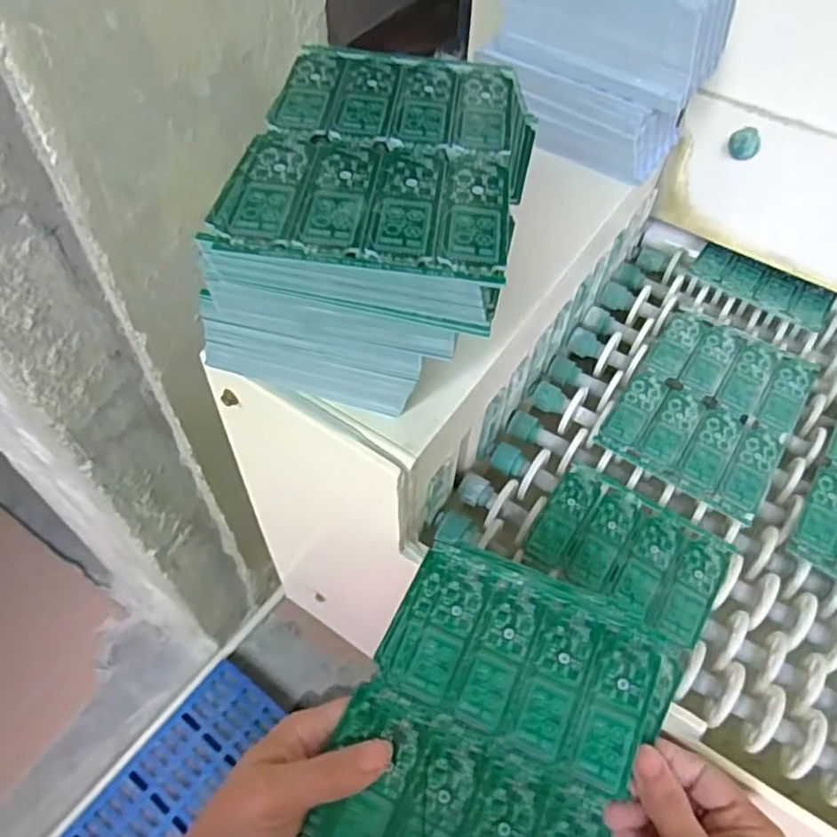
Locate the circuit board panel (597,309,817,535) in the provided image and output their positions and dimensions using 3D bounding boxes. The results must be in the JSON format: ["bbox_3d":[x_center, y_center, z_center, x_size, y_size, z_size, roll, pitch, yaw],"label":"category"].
[{"bbox_3d":[0.226,-0.013,0.509,0.121,0.010,0.171,29,58,18],"label":"circuit board panel"}]

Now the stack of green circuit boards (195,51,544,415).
[{"bbox_3d":[-0.026,-0.102,0.352,0.151,0.109,0.178,11,54,6],"label":"stack of green circuit boards"}]

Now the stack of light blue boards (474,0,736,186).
[{"bbox_3d":[0.139,-0.280,0.502,0.161,0.118,0.104,35,59,21],"label":"stack of light blue boards"}]

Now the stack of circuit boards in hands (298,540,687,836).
[{"bbox_3d":[0.033,0.159,0.320,0.136,0.022,0.173,24,59,15],"label":"stack of circuit boards in hands"}]

